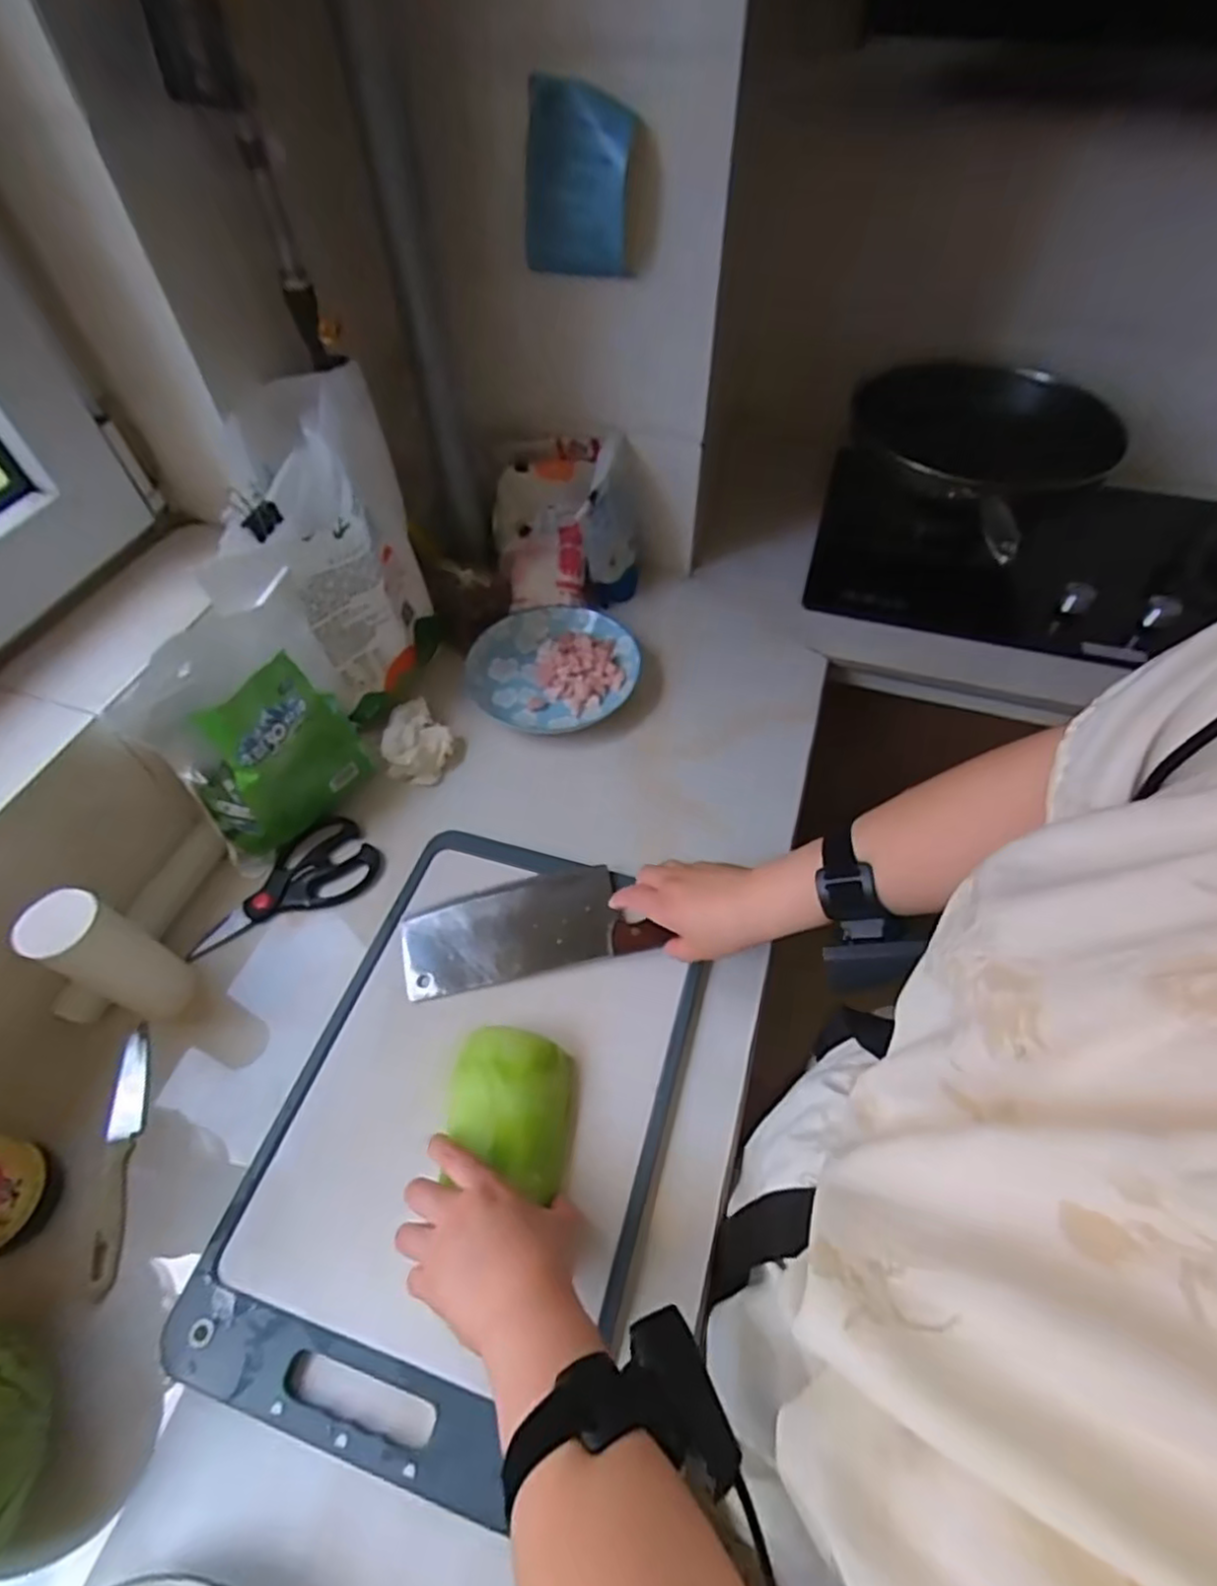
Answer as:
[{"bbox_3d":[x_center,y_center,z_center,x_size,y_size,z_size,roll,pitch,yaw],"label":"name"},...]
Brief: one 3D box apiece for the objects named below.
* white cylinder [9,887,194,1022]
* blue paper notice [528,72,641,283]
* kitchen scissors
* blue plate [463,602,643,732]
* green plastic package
[{"bbox_3d":[-0.371,0.126,0.521,0.058,0.137,0.051,18,59,13],"label":"white cylinder"},{"bbox_3d":[-0.028,-0.554,0.629,0.096,0.136,0.018,20,63,9],"label":"blue paper notice"},{"bbox_3d":[-0.304,0.092,0.640,0.174,0.015,0.087,-38,64,-21],"label":"kitchen scissors"},{"bbox_3d":[-0.064,-0.144,0.801,0.191,0.028,0.182,-1,57,1],"label":"blue plate"},{"bbox_3d":[-0.298,-0.035,0.632,0.064,0.159,0.157,28,62,18],"label":"green plastic package"}]

